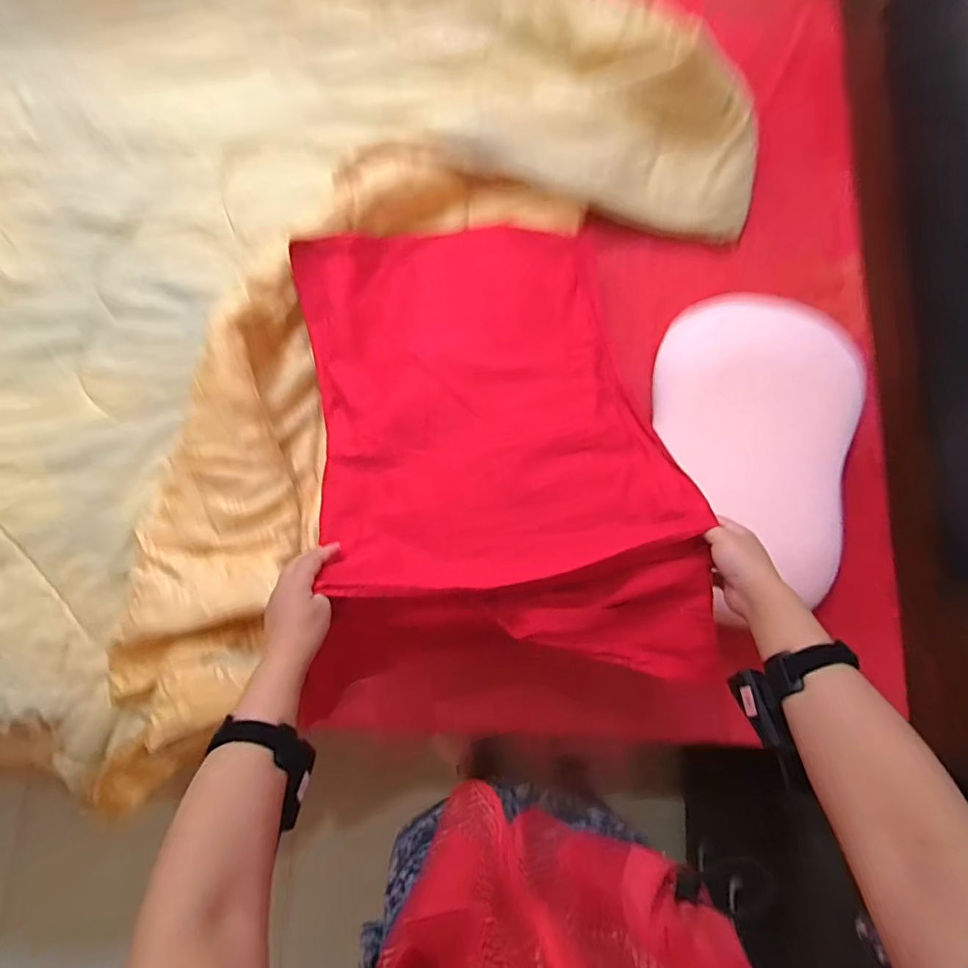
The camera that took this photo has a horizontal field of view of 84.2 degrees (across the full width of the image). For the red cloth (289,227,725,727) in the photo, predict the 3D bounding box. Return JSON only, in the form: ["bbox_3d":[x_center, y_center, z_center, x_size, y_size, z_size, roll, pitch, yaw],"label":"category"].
[{"bbox_3d":[-0.010,-0.097,0.717,0.434,0.216,0.685,-10,79,-2],"label":"red cloth"}]

